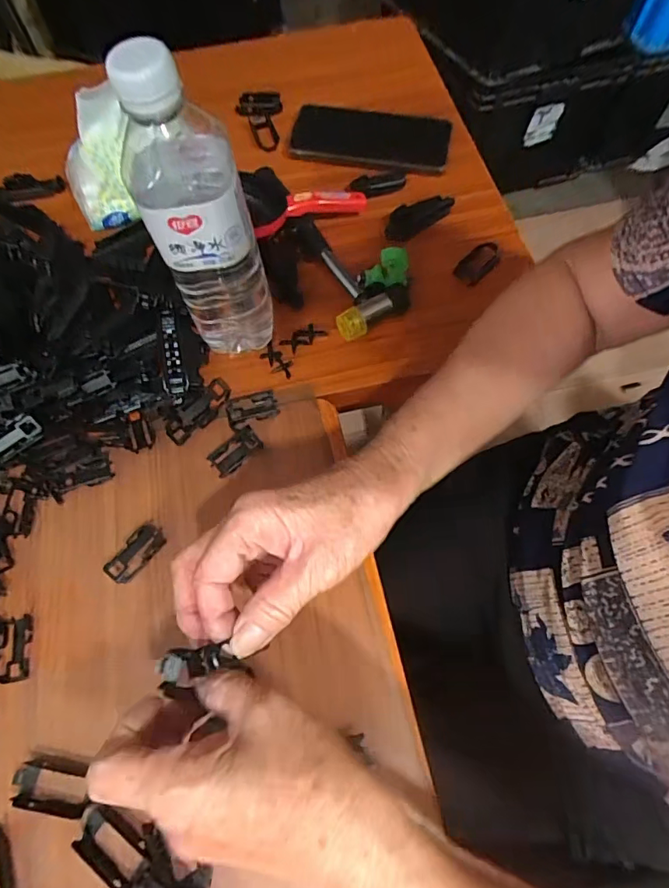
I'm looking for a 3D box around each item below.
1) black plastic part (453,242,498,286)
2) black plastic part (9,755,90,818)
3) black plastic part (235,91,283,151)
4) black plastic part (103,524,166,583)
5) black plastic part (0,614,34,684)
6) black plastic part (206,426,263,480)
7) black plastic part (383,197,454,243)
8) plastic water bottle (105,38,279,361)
[{"bbox_3d":[0.129,-0.162,0.441,0.046,0.016,0.023,-41,72,-16],"label":"black plastic part"},{"bbox_3d":[-0.170,0.203,0.293,0.044,0.009,0.026,8,66,4],"label":"black plastic part"},{"bbox_3d":[-0.081,-0.347,0.528,0.048,0.024,0.069,-3,66,-1],"label":"black plastic part"},{"bbox_3d":[-0.139,0.076,0.345,0.021,0.011,0.043,36,71,15],"label":"black plastic part"},{"bbox_3d":[-0.211,0.135,0.324,0.021,0.006,0.041,-5,66,-2],"label":"black plastic part"},{"bbox_3d":[-0.075,0.006,0.377,0.041,0.012,0.021,-41,72,-16],"label":"black plastic part"},{"bbox_3d":[0.081,-0.220,0.470,0.072,0.020,0.019,-31,69,-13],"label":"black plastic part"},{"bbox_3d":[-0.085,-0.145,0.326,0.058,0.212,0.059,-8,66,-3],"label":"plastic water bottle"}]

